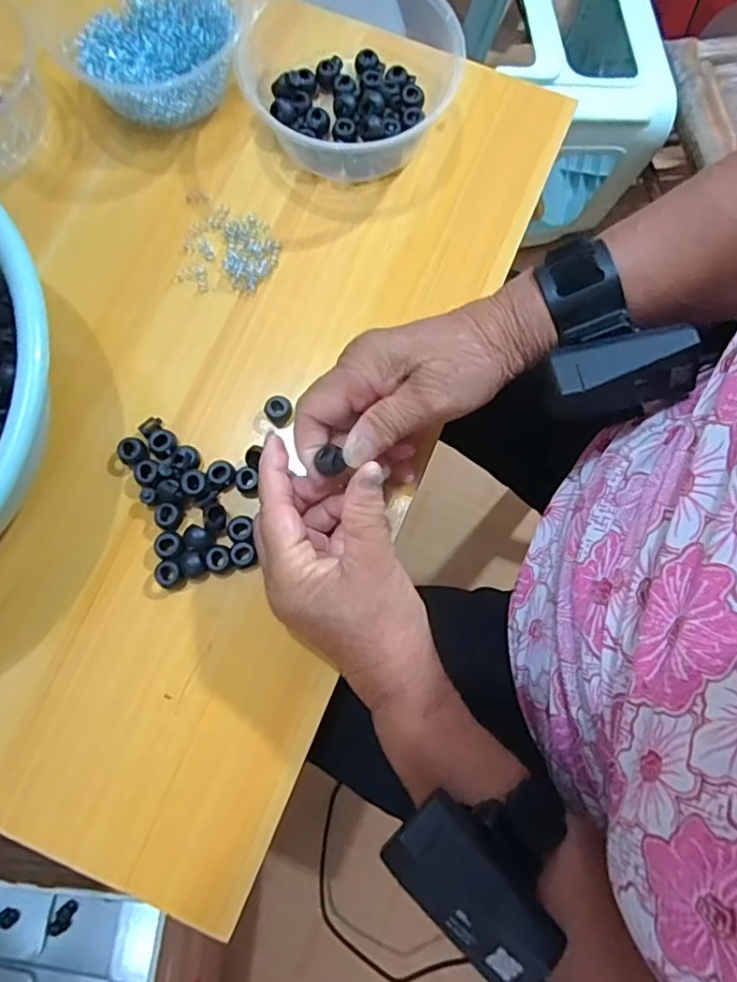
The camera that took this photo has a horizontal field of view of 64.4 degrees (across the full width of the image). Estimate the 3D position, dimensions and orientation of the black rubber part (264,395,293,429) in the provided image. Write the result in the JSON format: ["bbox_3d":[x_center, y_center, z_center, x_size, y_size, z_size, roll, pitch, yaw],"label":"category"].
[{"bbox_3d":[-0.058,-0.052,0.379,0.017,0.010,0.018,0,78,-1],"label":"black rubber part"}]

